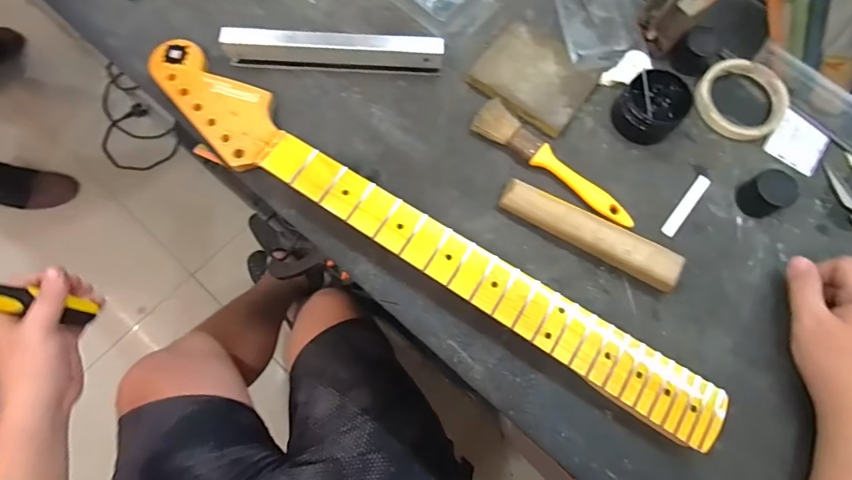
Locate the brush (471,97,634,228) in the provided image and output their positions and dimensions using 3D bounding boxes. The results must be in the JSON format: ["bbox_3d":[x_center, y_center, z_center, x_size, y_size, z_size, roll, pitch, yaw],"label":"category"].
[{"bbox_3d":[0.136,-0.081,0.471,0.187,0.017,0.042,34,74,8],"label":"brush"}]

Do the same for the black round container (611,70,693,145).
[{"bbox_3d":[0.240,-0.141,0.481,0.064,0.038,0.068,-35,77,-12],"label":"black round container"}]

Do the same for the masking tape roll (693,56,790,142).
[{"bbox_3d":[0.348,-0.156,0.499,0.095,0.012,0.094,-27,75,-10],"label":"masking tape roll"}]

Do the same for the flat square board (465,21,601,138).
[{"bbox_3d":[0.119,-0.180,0.500,0.118,0.013,0.102,36,75,9],"label":"flat square board"}]

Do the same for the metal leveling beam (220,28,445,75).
[{"bbox_3d":[-0.098,-0.205,0.488,0.228,0.038,0.025,3,72,-1],"label":"metal leveling beam"}]

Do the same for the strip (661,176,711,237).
[{"bbox_3d":[0.270,-0.036,0.469,0.014,0.005,0.083,39,75,10],"label":"strip"}]

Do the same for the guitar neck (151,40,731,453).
[{"bbox_3d":[-0.021,-0.012,0.436,0.629,0.030,0.074,33,74,8],"label":"guitar neck"}]

